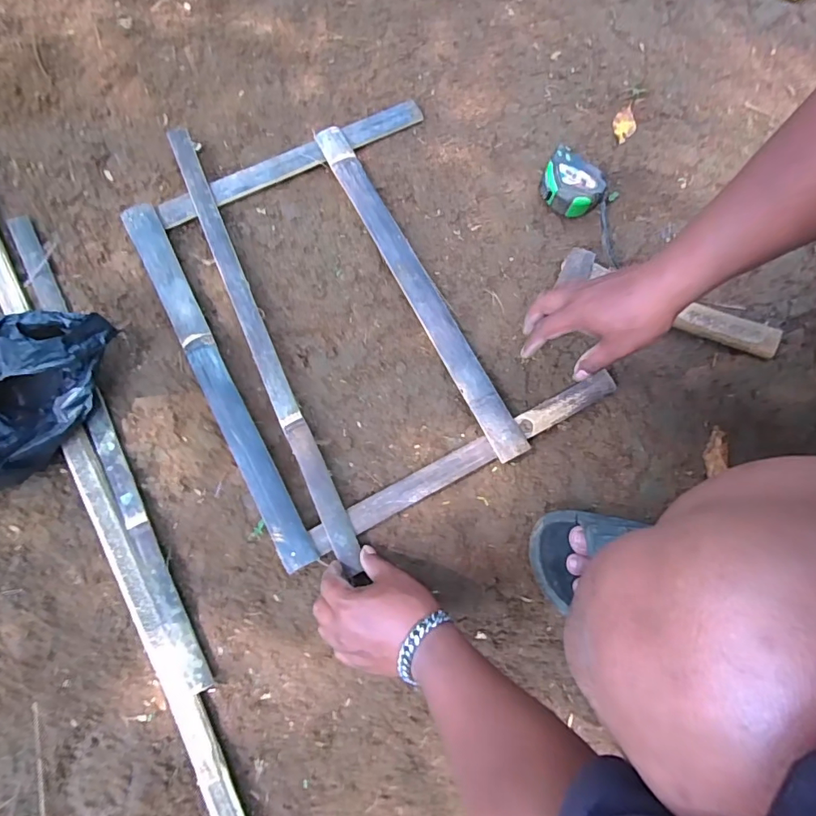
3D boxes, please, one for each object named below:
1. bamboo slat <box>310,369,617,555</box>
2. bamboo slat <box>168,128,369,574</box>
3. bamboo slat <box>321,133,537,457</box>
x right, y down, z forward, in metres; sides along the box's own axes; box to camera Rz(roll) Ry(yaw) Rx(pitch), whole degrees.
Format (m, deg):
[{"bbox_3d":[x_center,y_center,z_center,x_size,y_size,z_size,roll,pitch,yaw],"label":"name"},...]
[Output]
[{"bbox_3d":[0.068,0.056,0.549,0.381,0.015,0.032,-28,80,-8],"label":"bamboo slat"},{"bbox_3d":[-0.174,-0.086,0.558,0.028,0.011,0.565,-23,80,-6],"label":"bamboo slat"},{"bbox_3d":[0.009,-0.148,0.578,0.036,0.015,0.460,-28,81,-4],"label":"bamboo slat"}]

